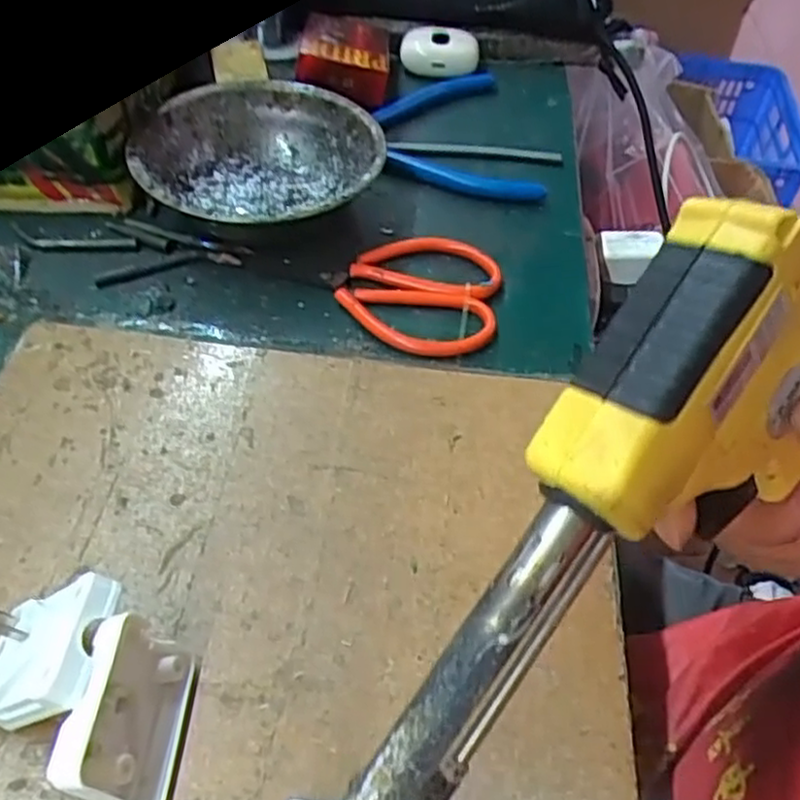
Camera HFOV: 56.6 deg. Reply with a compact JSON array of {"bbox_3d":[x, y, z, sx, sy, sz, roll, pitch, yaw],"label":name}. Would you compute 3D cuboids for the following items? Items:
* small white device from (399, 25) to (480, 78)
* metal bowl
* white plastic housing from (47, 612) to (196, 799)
[{"bbox_3d":[0.028,-0.242,0.514,0.054,0.025,0.035,3,49,-1],"label":"small white device"},{"bbox_3d":[-0.075,-0.122,0.398,0.124,0.041,0.129,-5,50,-8],"label":"metal bowl"},{"bbox_3d":[-0.081,0.092,0.218,0.017,0.041,0.048,-12,46,17],"label":"white plastic housing"}]

